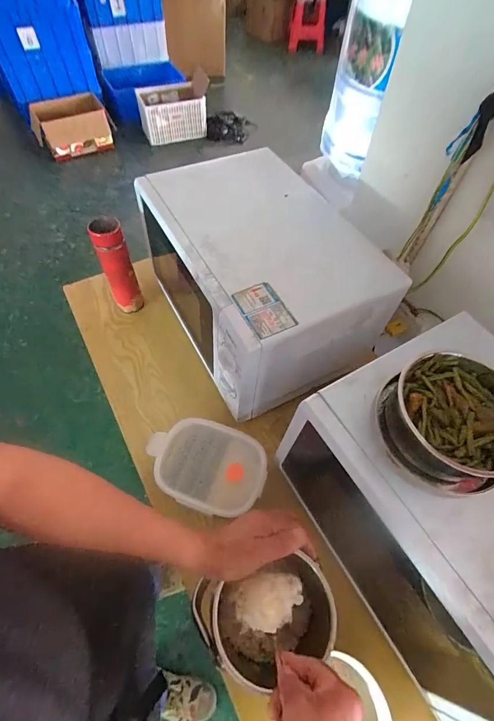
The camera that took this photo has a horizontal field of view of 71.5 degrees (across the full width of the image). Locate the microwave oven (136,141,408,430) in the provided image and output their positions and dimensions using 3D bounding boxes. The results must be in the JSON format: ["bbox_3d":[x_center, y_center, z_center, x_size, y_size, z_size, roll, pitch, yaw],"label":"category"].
[{"bbox_3d":[0.010,-0.184,0.717,0.341,0.228,0.514,-27,63,-17],"label":"microwave oven"}]

